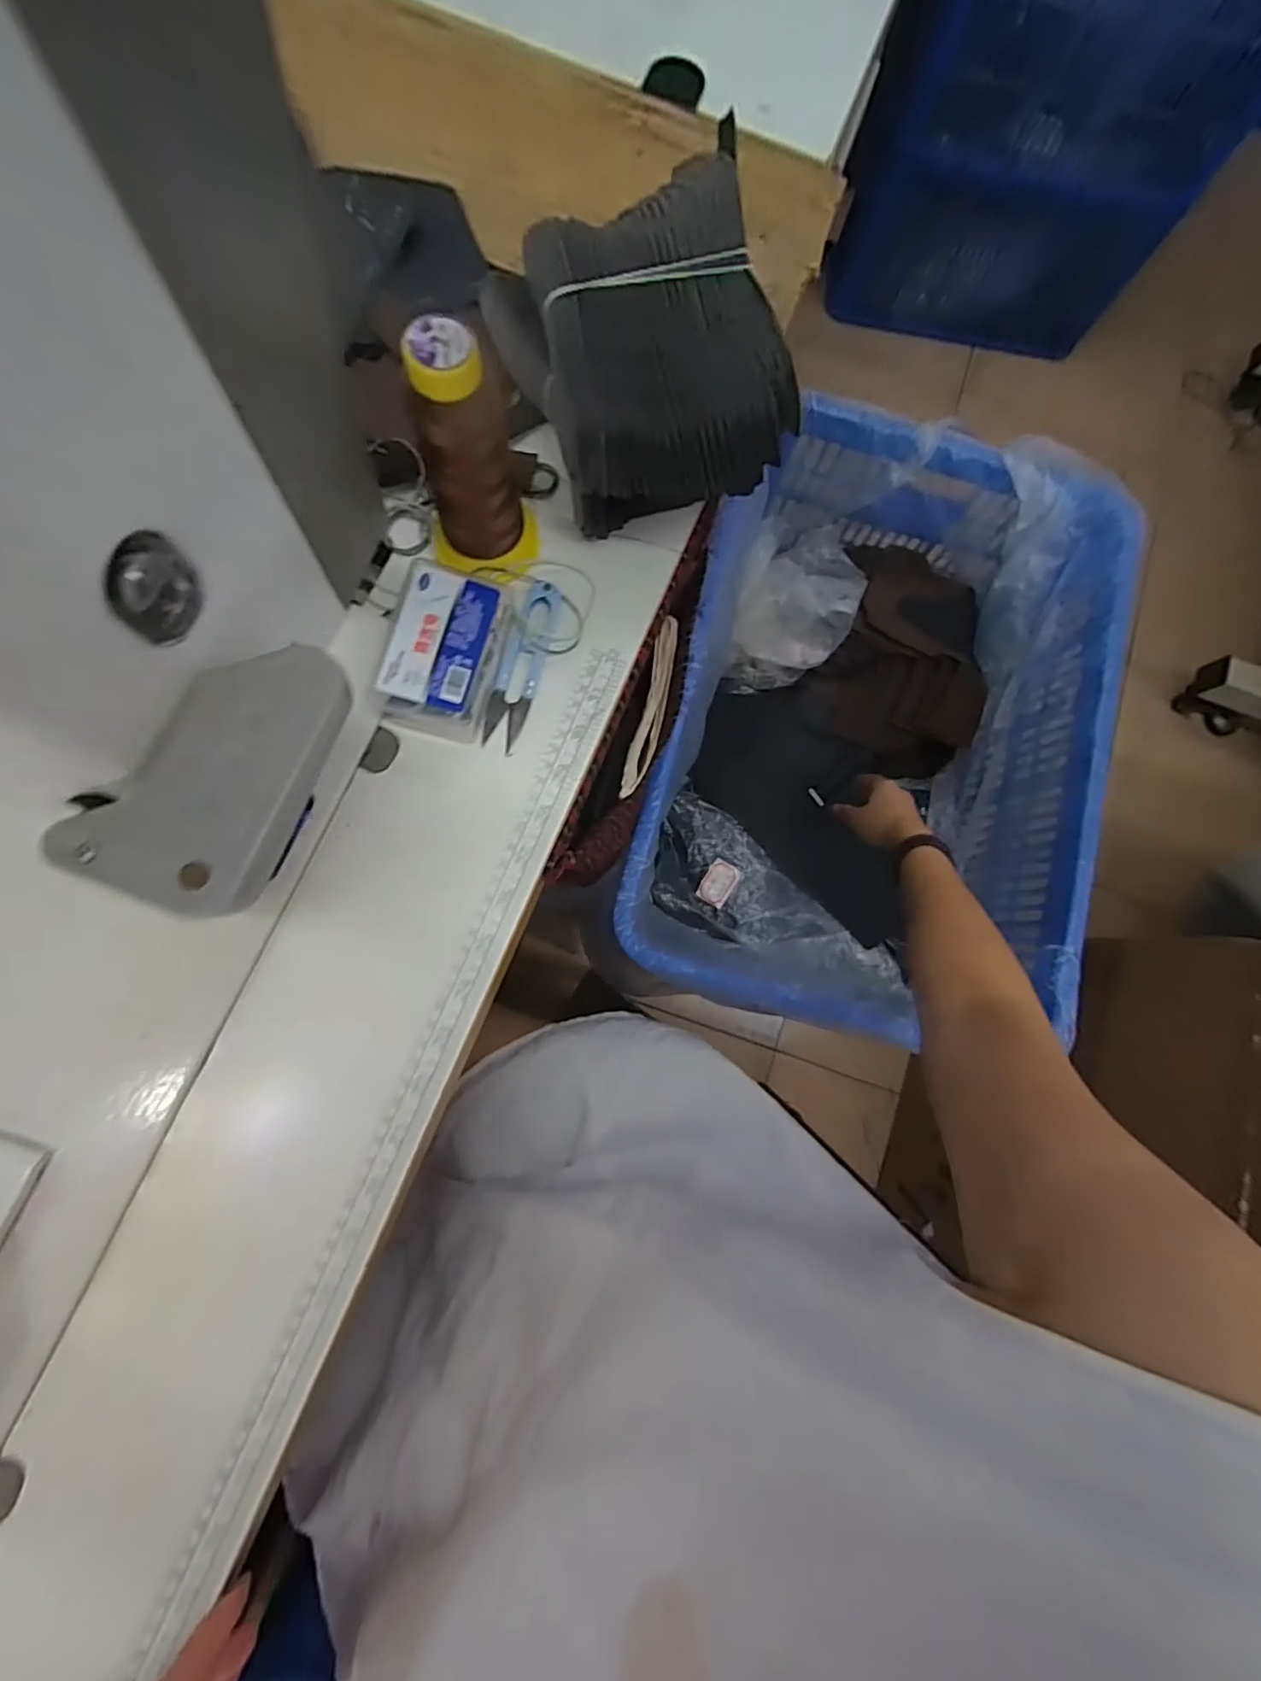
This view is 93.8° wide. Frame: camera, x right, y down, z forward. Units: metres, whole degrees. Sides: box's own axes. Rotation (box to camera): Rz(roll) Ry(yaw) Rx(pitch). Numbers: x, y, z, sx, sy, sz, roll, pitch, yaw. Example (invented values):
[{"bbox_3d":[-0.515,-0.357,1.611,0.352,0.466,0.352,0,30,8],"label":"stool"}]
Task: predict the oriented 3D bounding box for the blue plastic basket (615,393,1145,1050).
[{"bbox_3d":[0.250,-0.112,0.656,0.398,0.238,0.593,16,81,-1],"label":"blue plastic basket"}]

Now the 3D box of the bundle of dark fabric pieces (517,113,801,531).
[{"bbox_3d":[0.014,-0.258,0.318,0.117,0.065,0.168,-7,82,-5],"label":"bundle of dark fabric pieces"}]

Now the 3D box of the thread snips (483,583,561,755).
[{"bbox_3d":[-0.062,-0.100,0.339,0.023,0.008,0.099,16,81,-1],"label":"thread snips"}]

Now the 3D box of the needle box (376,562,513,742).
[{"bbox_3d":[-0.099,-0.102,0.321,0.052,0.031,0.083,14,81,-2],"label":"needle box"}]

